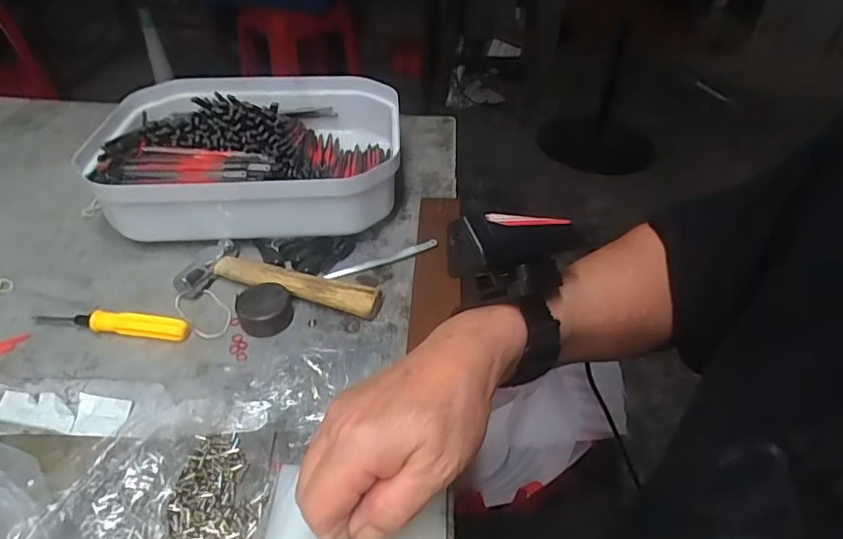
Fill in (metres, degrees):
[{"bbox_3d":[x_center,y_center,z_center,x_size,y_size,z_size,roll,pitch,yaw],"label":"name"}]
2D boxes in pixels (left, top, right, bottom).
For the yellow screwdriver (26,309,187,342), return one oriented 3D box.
[{"bbox_3d":[-0.226,0.038,0.381,0.116,0.014,0.014,6,41,6],"label":"yellow screwdriver"}]

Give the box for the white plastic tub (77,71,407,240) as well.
[{"bbox_3d":[-0.160,-0.110,0.505,0.270,0.077,0.218,-2,40,-3],"label":"white plastic tub"}]

